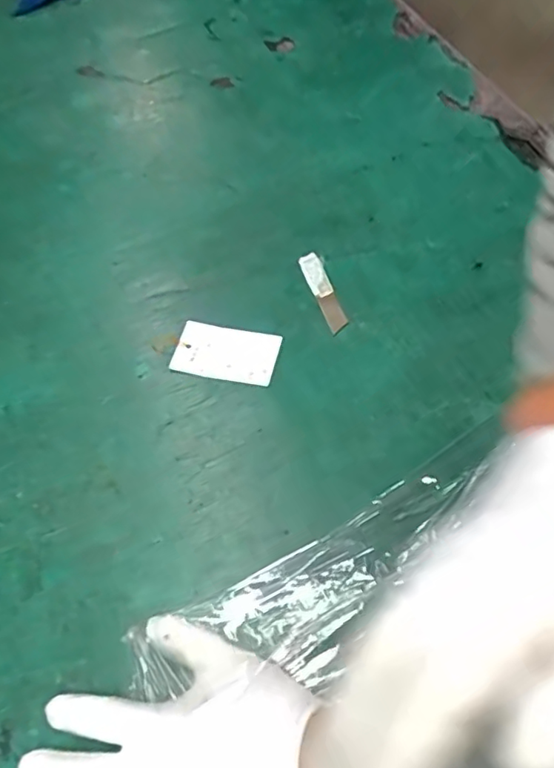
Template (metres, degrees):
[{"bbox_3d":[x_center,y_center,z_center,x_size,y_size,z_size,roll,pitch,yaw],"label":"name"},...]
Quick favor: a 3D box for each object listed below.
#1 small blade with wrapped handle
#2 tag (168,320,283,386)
[{"bbox_3d":[0.044,-0.091,0.556,0.020,0.010,0.098,-17,58,-9],"label":"small blade with wrapped handle"},{"bbox_3d":[-0.046,-0.030,0.523,0.092,0.004,0.056,9,57,8],"label":"tag"}]

